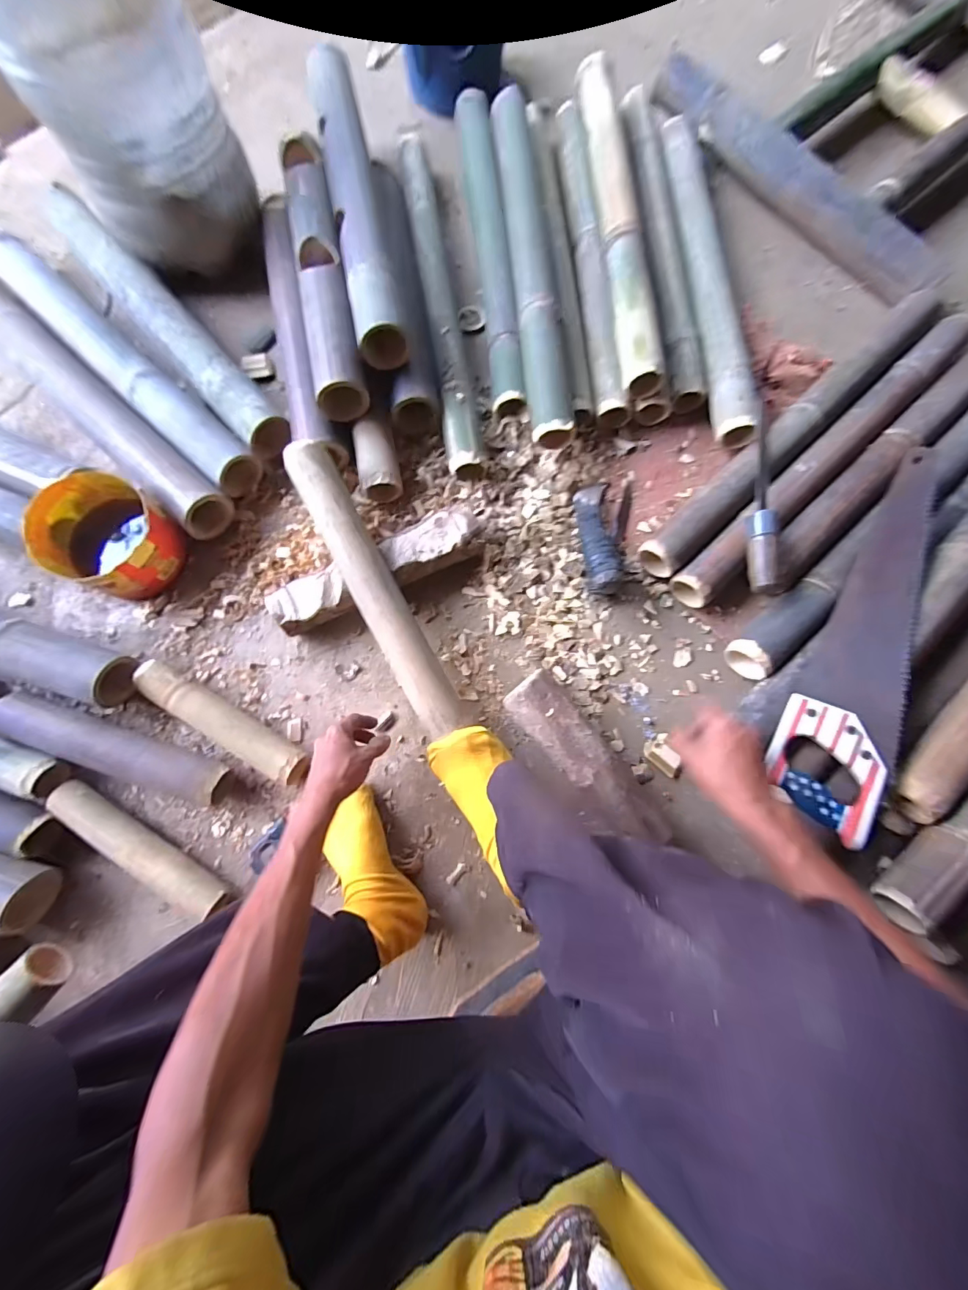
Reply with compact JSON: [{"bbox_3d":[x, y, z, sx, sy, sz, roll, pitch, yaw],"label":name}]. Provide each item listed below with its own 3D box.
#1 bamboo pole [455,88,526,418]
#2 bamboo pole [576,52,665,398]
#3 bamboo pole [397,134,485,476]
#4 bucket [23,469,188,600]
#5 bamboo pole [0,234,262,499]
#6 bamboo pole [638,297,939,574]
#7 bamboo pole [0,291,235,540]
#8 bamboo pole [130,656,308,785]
[{"bbox_3d":[0.006,-0.672,0.763,0.055,0.052,0.619,-6,80,-1],"label":"bamboo pole"},{"bbox_3d":[0.208,-0.683,0.723,0.063,0.064,0.625,-5,78,-1],"label":"bamboo pole"},{"bbox_3d":[-0.072,-0.555,0.741,0.057,0.053,0.615,-9,80,-2],"label":"bamboo pole"},{"bbox_3d":[-0.520,-0.152,0.649,0.150,0.101,0.146,0,78,0],"label":"bucket"},{"bbox_3d":[-0.554,-0.428,0.689,0.546,0.079,0.076,42,82,6],"label":"bamboo pole"},{"bbox_3d":[0.487,-0.342,0.699,0.662,0.079,0.066,-43,83,-7],"label":"bamboo pole"},{"bbox_3d":[-0.675,-0.446,0.675,0.773,0.074,0.071,43,82,7],"label":"bamboo pole"},{"bbox_3d":[-0.351,0.106,0.630,0.262,0.049,0.047,31,81,5],"label":"bamboo pole"}]

